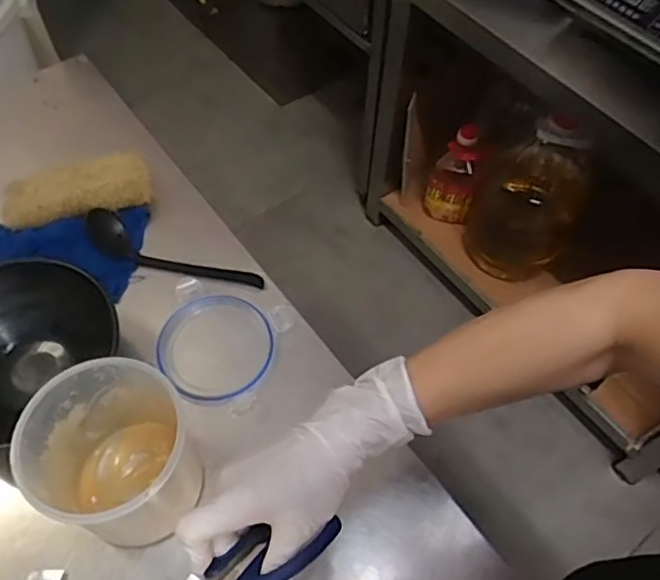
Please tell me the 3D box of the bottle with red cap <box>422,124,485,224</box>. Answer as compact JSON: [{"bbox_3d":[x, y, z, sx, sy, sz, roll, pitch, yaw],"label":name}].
[{"bbox_3d":[0.316,-0.290,1.569,0.127,0.248,0.103,14,59,6],"label":"bottle with red cap"}]

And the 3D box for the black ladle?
[{"bbox_3d":[-0.178,-0.038,0.689,0.205,0.027,0.045,21,60,10],"label":"black ladle"}]

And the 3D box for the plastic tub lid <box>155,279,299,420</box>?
[{"bbox_3d":[-0.117,0.057,0.640,0.122,0.015,0.126,15,59,7],"label":"plastic tub lid"}]

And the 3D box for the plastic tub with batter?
[{"bbox_3d":[-0.174,0.139,0.523,0.112,0.139,0.122,14,59,6],"label":"plastic tub with batter"}]

